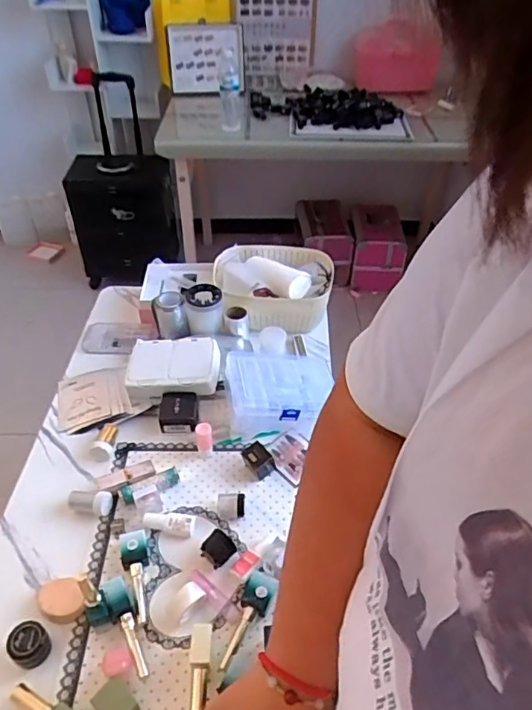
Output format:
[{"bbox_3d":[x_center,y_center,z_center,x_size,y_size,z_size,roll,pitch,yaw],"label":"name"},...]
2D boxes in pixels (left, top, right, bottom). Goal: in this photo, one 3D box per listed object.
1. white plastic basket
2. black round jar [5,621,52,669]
[{"bbox_3d":[0.012,-0.123,0.970,0.211,0.086,0.164,4,44,3],"label":"white plastic basket"},{"bbox_3d":[-0.255,0.309,0.573,0.039,0.034,0.036,1,44,-1],"label":"black round jar"}]

